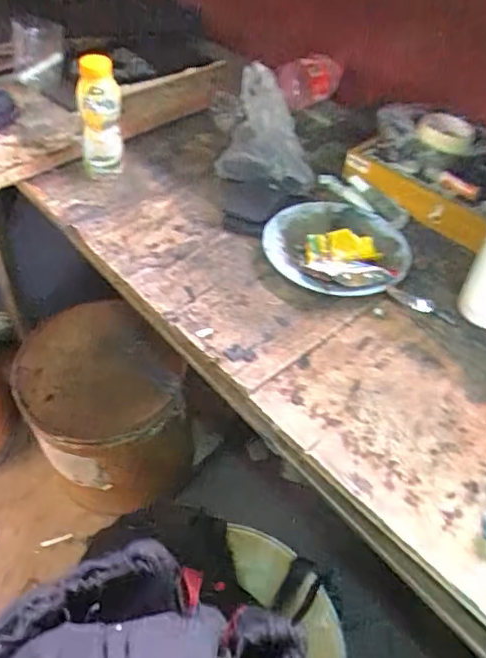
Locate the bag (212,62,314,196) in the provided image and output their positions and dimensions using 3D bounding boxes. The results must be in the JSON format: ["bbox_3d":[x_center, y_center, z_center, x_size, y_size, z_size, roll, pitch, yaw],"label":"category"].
[{"bbox_3d":[0.028,-0.323,0.876,0.142,0.135,0.211,-2,48,-5],"label":"bag"}]

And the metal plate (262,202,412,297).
[{"bbox_3d":[0.136,-0.113,0.767,0.206,0.033,0.188,-15,51,-16],"label":"metal plate"}]

